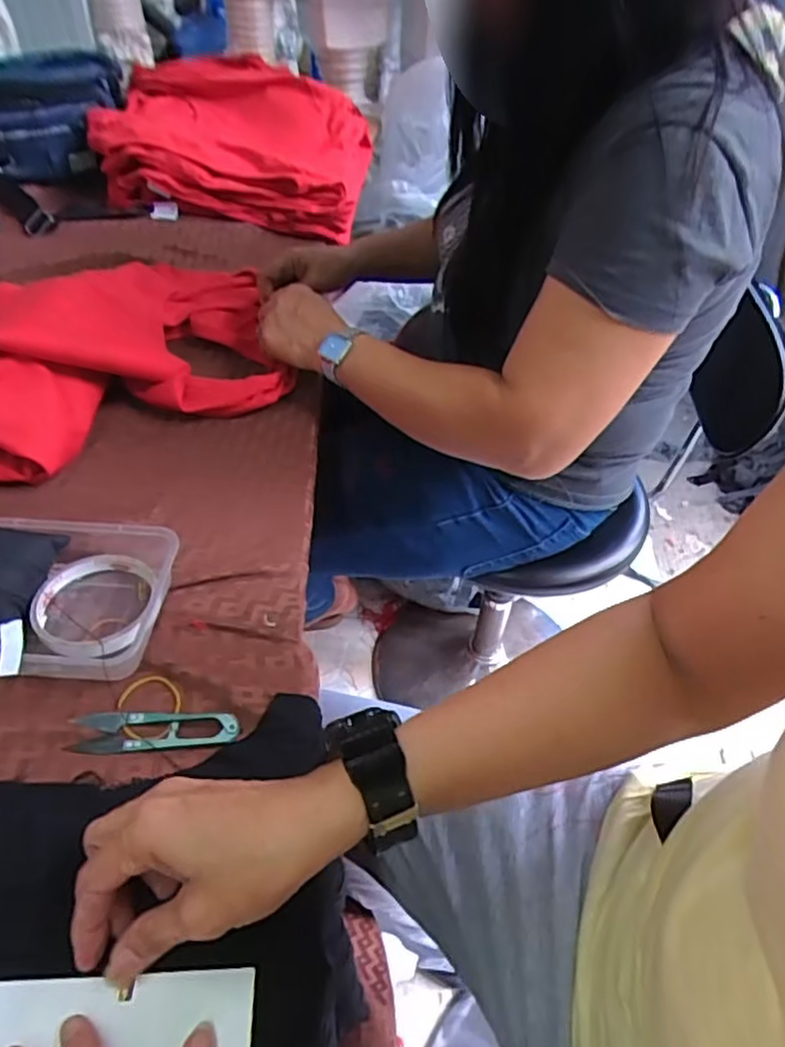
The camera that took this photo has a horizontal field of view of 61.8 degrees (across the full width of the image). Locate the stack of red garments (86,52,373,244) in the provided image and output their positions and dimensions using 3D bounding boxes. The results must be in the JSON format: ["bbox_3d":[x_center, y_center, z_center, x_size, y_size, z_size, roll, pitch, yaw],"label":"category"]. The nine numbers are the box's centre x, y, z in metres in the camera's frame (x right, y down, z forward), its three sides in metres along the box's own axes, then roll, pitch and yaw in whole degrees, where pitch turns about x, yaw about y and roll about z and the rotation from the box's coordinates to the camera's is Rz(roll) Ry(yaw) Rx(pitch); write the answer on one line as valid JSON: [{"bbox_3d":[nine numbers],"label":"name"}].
[{"bbox_3d":[-0.230,-0.608,1.037,0.382,0.111,0.444,4,47,0],"label":"stack of red garments"}]

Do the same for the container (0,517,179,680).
[{"bbox_3d":[-0.248,0.051,0.453,0.176,0.047,0.130,3,44,-1],"label":"container"}]

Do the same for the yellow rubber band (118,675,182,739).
[{"bbox_3d":[-0.158,0.119,0.424,0.040,0.008,0.042,2,44,-2],"label":"yellow rubber band"}]

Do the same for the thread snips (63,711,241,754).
[{"bbox_3d":[-0.148,0.128,0.410,0.101,0.007,0.024,-2,44,-5],"label":"thread snips"}]

